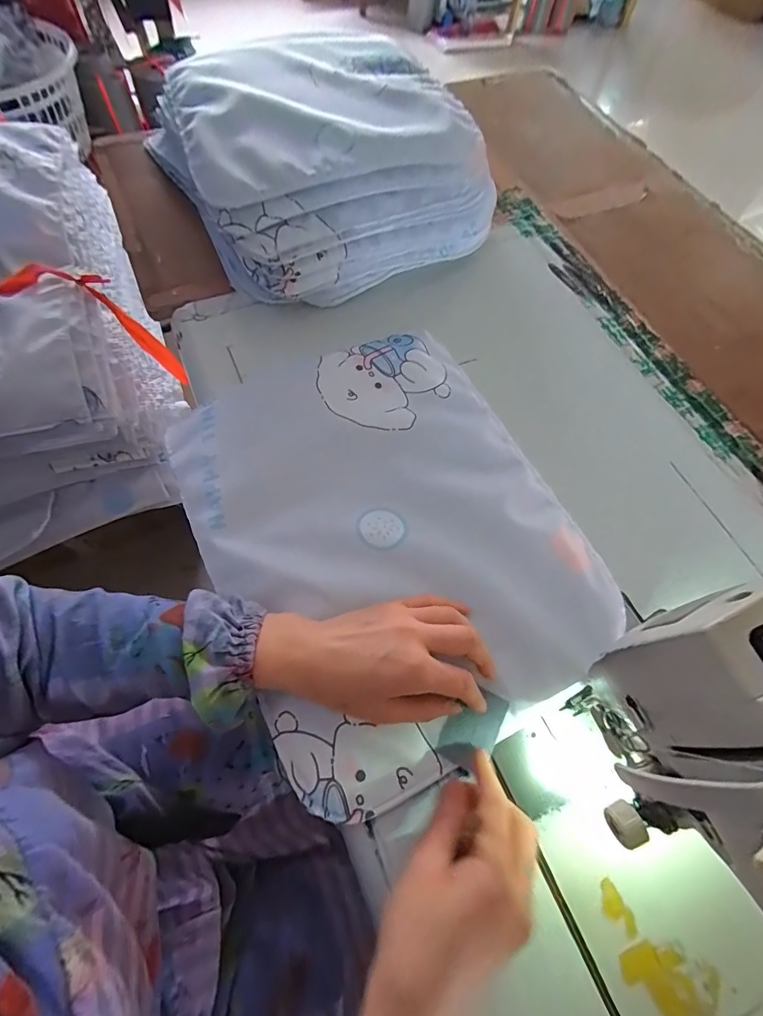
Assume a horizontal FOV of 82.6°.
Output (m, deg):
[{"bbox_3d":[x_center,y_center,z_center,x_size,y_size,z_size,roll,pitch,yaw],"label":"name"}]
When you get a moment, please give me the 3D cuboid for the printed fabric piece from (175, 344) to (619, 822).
[{"bbox_3d":[0.003,0.009,0.412,0.322,0.033,0.396,-25,68,-14],"label":"printed fabric piece"}]

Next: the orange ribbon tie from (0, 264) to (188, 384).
[{"bbox_3d":[-0.430,-0.298,0.715,0.142,0.285,0.032,-24,63,25],"label":"orange ribbon tie"}]

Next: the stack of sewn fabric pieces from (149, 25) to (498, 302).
[{"bbox_3d":[-0.074,-0.440,0.556,0.334,0.138,0.335,-24,68,-14],"label":"stack of sewn fabric pieces"}]

